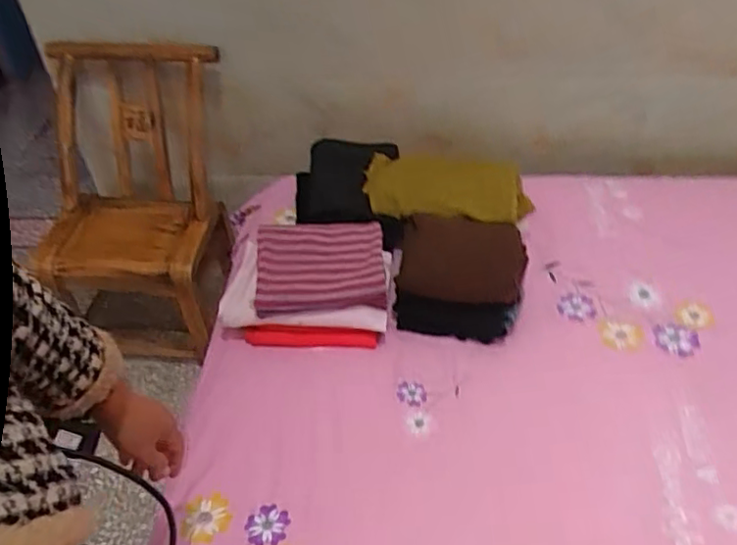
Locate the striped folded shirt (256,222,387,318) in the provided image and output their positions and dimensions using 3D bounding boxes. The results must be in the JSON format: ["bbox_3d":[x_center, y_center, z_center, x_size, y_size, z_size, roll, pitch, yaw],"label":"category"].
[{"bbox_3d":[-0.080,-0.011,1.046,0.210,0.060,0.146,-3,45,1],"label":"striped folded shirt"}]

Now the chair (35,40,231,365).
[{"bbox_3d":[-0.588,-0.185,1.595,0.454,0.725,0.446,8,46,12],"label":"chair"}]

